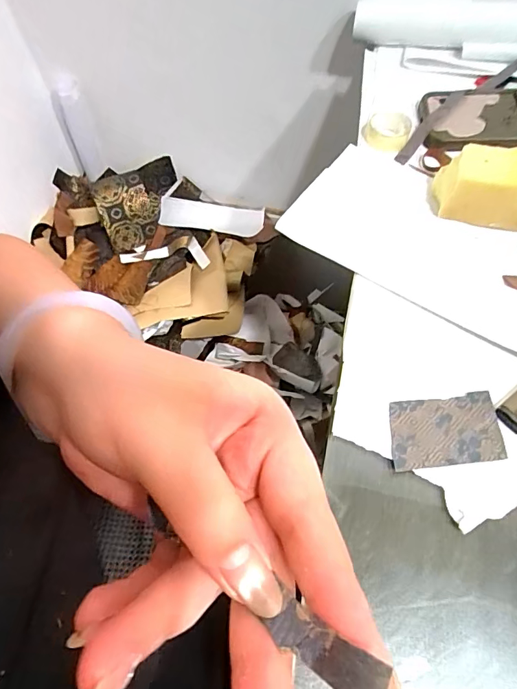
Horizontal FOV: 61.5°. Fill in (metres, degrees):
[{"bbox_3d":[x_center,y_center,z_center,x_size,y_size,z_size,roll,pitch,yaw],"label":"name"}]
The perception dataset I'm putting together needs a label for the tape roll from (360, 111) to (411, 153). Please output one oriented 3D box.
[{"bbox_3d":[0.123,-0.206,0.420,0.045,0.019,0.045,-2,62,3],"label":"tape roll"}]

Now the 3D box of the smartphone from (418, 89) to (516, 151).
[{"bbox_3d":[0.242,-0.222,0.421,0.163,0.016,0.077,3,62,5],"label":"smartphone"}]

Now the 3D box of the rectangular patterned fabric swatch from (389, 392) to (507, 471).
[{"bbox_3d":[0.125,0.058,0.292,0.072,0.004,0.045,-7,62,0],"label":"rectangular patterned fabric swatch"}]

